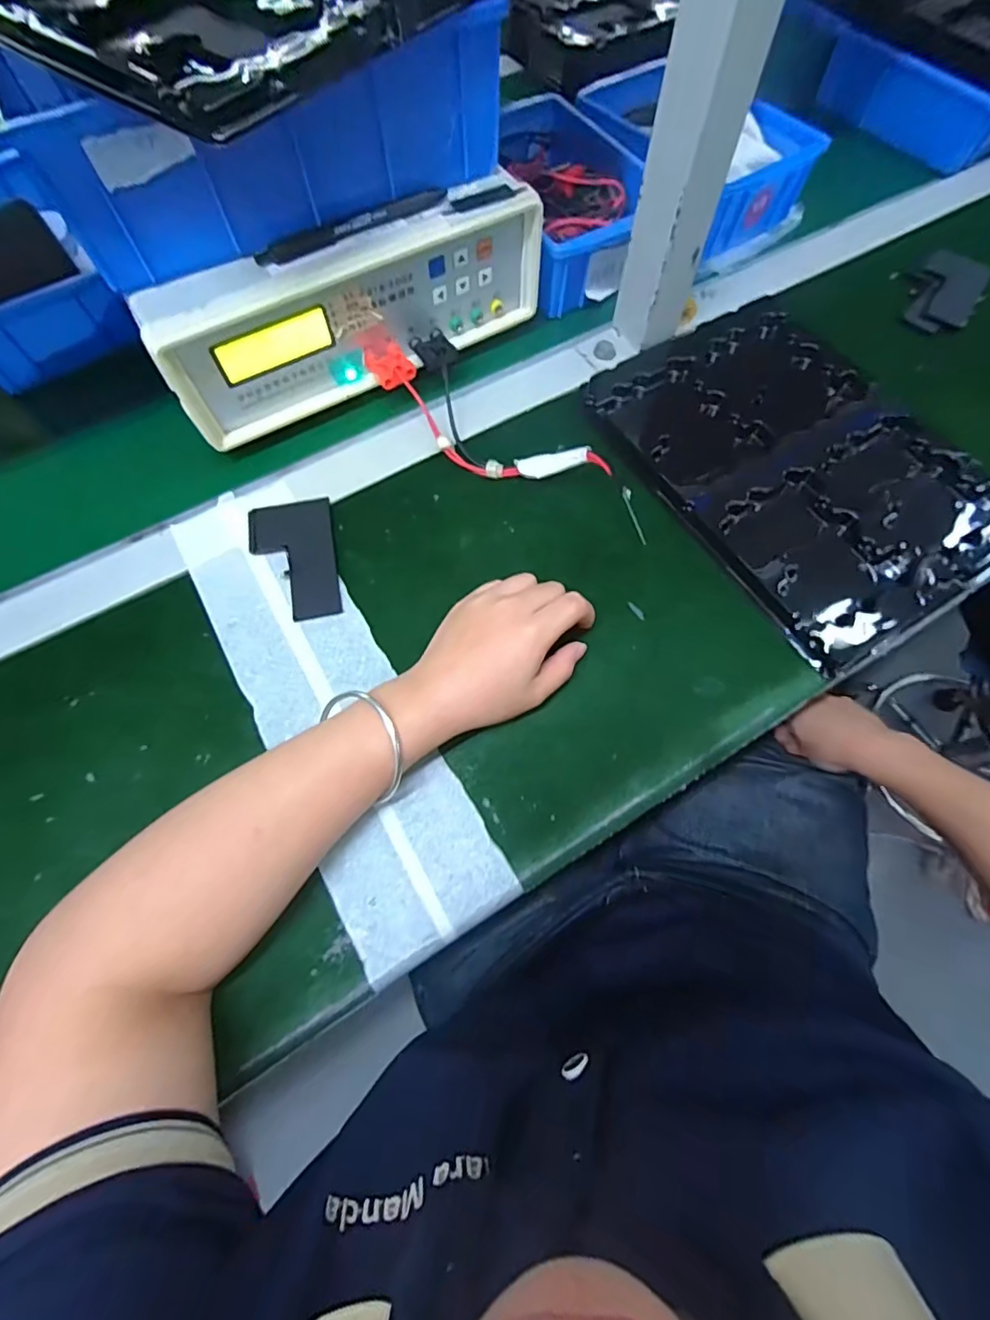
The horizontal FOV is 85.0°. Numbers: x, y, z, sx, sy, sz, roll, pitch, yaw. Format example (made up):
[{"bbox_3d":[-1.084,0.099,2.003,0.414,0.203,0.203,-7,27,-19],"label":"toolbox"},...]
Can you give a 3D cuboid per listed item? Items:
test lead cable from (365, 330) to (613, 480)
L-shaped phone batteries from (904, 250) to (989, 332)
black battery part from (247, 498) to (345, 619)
[{"bbox_3d":[-0.009,-0.178,0.414,0.061,0.042,0.205,-40,73,-15],"label":"test lead cable"},{"bbox_3d":[0.408,-0.338,0.493,0.063,0.006,0.111,32,71,12],"label":"L-shaped phone batteries"},{"bbox_3d":[-0.144,-0.073,0.388,0.059,0.005,0.098,-11,68,-4],"label":"black battery part"}]

